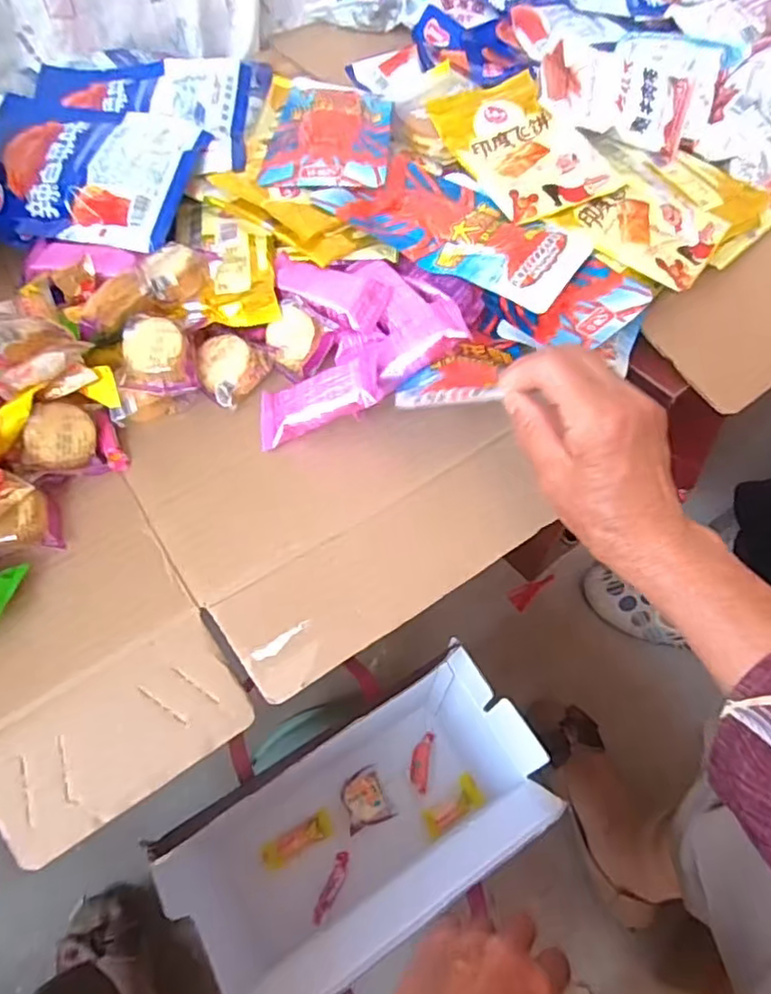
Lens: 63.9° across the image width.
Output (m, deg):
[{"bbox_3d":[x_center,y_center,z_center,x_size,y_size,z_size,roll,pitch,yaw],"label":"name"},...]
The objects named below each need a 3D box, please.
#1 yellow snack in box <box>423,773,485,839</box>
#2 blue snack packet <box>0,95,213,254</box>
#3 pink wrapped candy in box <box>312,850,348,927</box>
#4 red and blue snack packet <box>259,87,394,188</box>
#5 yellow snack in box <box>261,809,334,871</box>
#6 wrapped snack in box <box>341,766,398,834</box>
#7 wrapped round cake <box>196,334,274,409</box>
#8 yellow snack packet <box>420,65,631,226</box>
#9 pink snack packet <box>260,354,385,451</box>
[{"bbox_3d":[0.070,0.320,0.637,0.068,0.012,0.032,-32,64,-18],"label":"yellow snack in box"},{"bbox_3d":[-0.227,-0.248,0.470,0.156,0.030,0.120,12,79,10],"label":"blue snack packet"},{"bbox_3d":[-0.052,0.382,0.604,0.016,0.005,0.064,21,60,12],"label":"pink wrapped candy in box"},{"bbox_3d":[-0.044,-0.306,0.515,0.096,0.011,0.161,2,58,0],"label":"red and blue snack packet"},{"bbox_3d":[-0.089,0.347,0.624,0.075,0.009,0.024,-24,62,-15],"label":"yellow snack in box"},{"bbox_3d":[-0.021,0.310,0.636,0.044,0.029,0.053,-19,61,-12],"label":"wrapped snack in box"},{"bbox_3d":[-0.108,-0.089,0.428,0.046,0.024,0.046,-1,77,4],"label":"wrapped round cake"},{"bbox_3d":[0.117,-0.292,0.510,0.107,0.027,0.146,-22,61,-14],"label":"yellow snack packet"},{"bbox_3d":[-0.044,-0.062,0.408,0.087,0.019,0.038,-20,57,18],"label":"pink snack packet"}]

